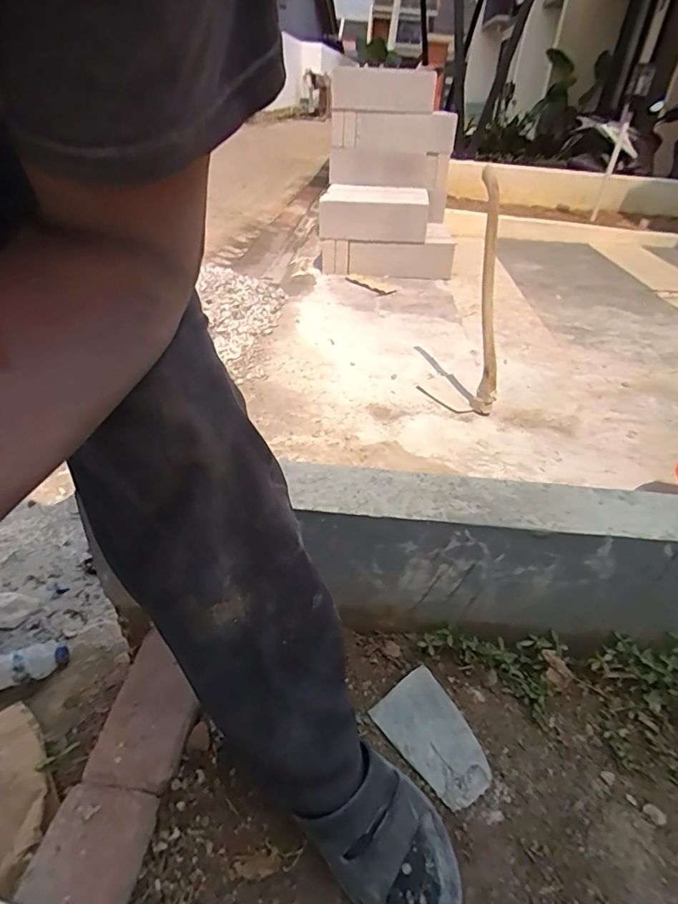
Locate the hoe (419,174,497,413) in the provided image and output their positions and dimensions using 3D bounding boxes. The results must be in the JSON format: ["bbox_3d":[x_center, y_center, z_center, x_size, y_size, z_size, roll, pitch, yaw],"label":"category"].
[{"bbox_3d":[0.431,-0.466,1.548,0.235,0.669,0.219,12,36,10],"label":"hoe"}]

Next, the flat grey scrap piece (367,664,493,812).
[{"bbox_3d":[0.120,0.352,0.618,0.094,0.026,0.144,-21,43,-31],"label":"flat grey scrap piece"}]

